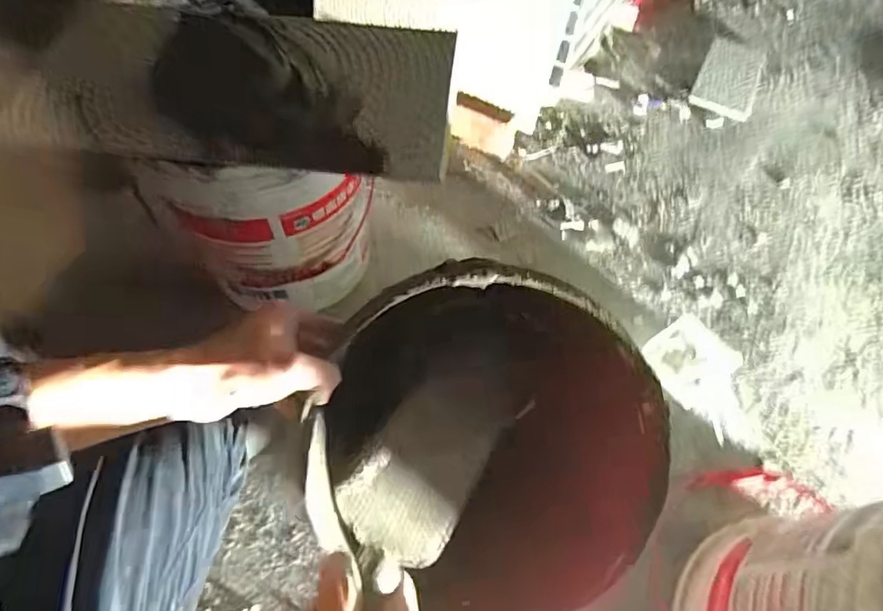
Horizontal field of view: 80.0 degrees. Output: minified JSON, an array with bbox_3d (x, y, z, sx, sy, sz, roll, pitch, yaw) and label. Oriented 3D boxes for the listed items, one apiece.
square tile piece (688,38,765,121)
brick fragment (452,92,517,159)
[{"bbox_3d":[0.700,-0.556,1.274,0.136,0.020,0.273,26,61,13],"label":"square tile piece"},{"bbox_3d":[0.087,-0.372,1.089,0.132,0.095,0.042,18,59,8],"label":"brick fragment"}]

